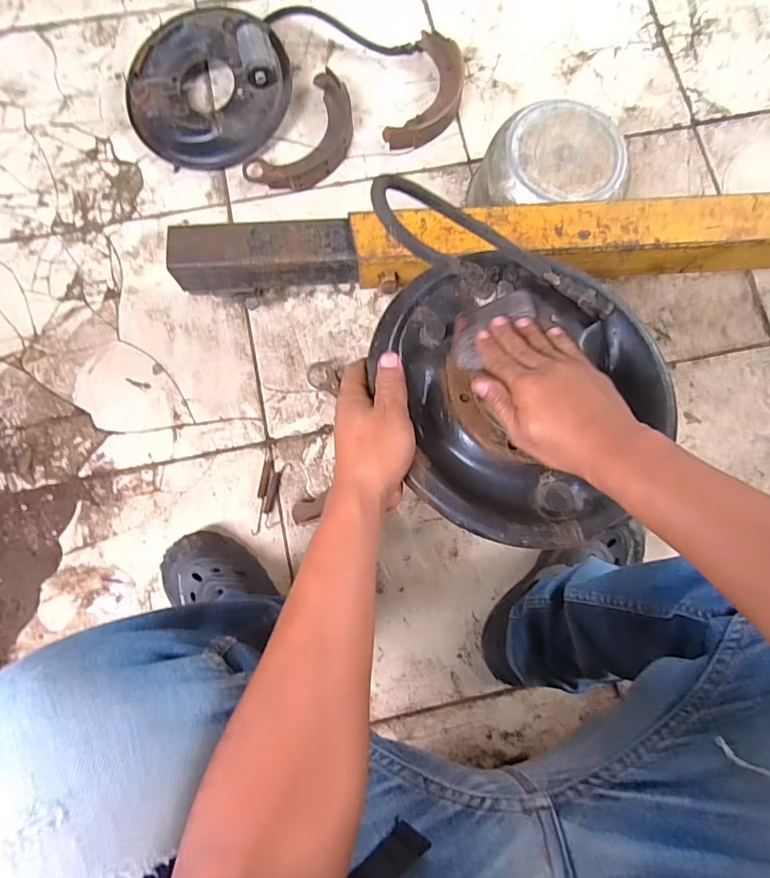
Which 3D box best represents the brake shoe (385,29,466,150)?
[{"bbox_3d":[0.078,-0.578,0.826,0.098,0.033,0.217,20,82,2],"label":"brake shoe"}]

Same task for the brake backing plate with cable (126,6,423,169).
[{"bbox_3d":[-0.206,-0.630,0.806,0.456,0.086,0.235,-33,84,-5],"label":"brake backing plate with cable"}]

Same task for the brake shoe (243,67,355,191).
[{"bbox_3d":[-0.125,-0.493,0.814,0.122,0.032,0.224,37,83,4],"label":"brake shoe"}]

